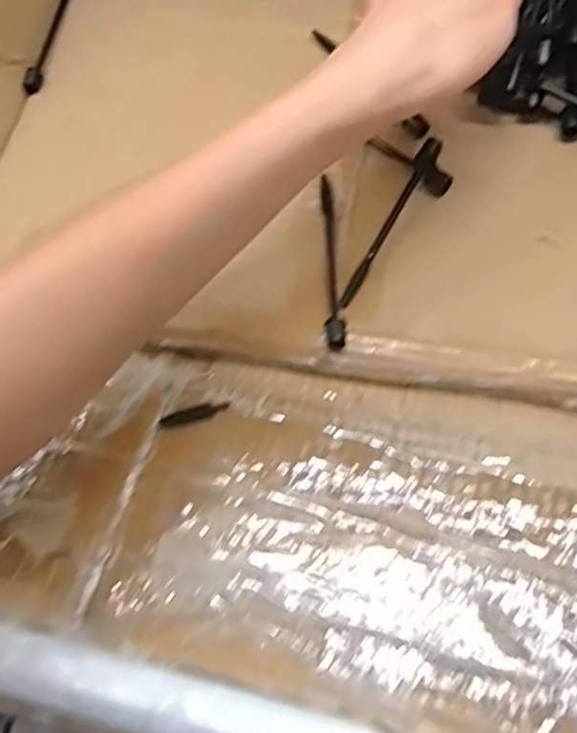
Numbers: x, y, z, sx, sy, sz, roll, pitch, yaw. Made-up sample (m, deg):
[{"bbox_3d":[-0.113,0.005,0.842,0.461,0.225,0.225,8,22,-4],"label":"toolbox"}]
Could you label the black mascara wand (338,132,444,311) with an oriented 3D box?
[{"bbox_3d":[0.051,-0.072,0.343,0.010,0.006,0.101,26,77,17],"label":"black mascara wand"}]

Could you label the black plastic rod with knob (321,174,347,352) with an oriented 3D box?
[{"bbox_3d":[0.021,-0.052,0.342,0.009,0.011,0.096,-3,59,1],"label":"black plastic rod with knob"}]

